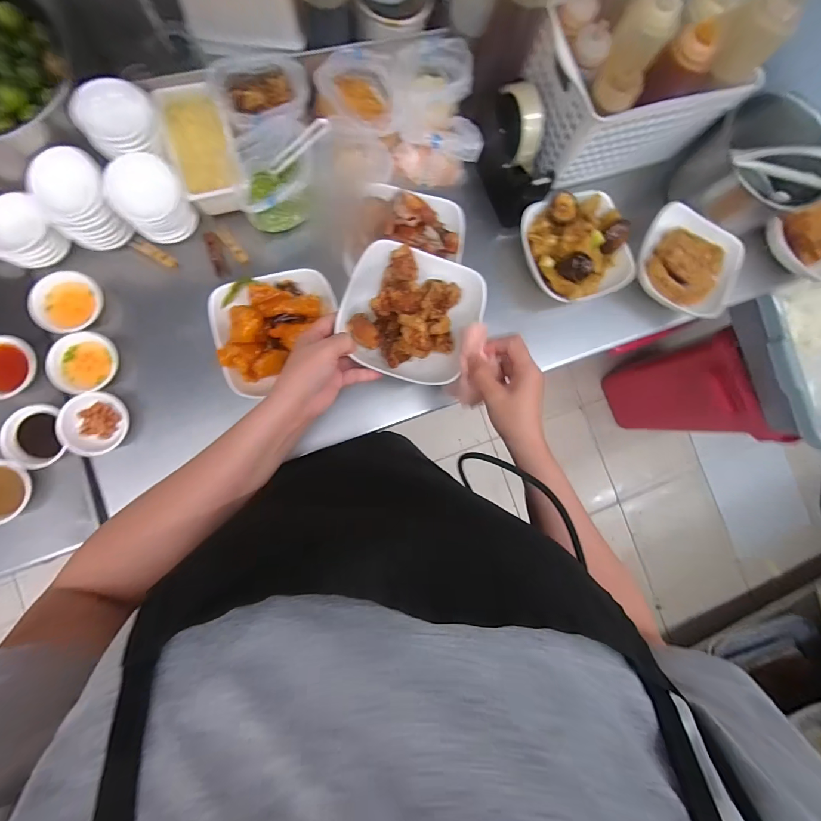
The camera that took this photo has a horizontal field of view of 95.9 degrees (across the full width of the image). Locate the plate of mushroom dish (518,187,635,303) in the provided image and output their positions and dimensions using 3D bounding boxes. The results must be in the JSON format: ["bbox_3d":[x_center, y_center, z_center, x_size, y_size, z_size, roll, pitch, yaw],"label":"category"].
[{"bbox_3d":[0.240,-0.235,0.522,0.141,0.046,0.149,-23,87,-8],"label":"plate of mushroom dish"}]

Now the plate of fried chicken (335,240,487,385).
[{"bbox_3d":[0.001,-0.110,0.417,0.145,0.048,0.148,1,84,-7],"label":"plate of fried chicken"}]

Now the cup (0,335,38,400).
[{"bbox_3d":[-0.492,-0.050,0.447,0.063,0.030,0.076,2,84,-6],"label":"cup"}]

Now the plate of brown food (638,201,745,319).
[{"bbox_3d":[0.412,-0.217,0.546,0.147,0.044,0.135,31,82,-3],"label":"plate of brown food"}]

